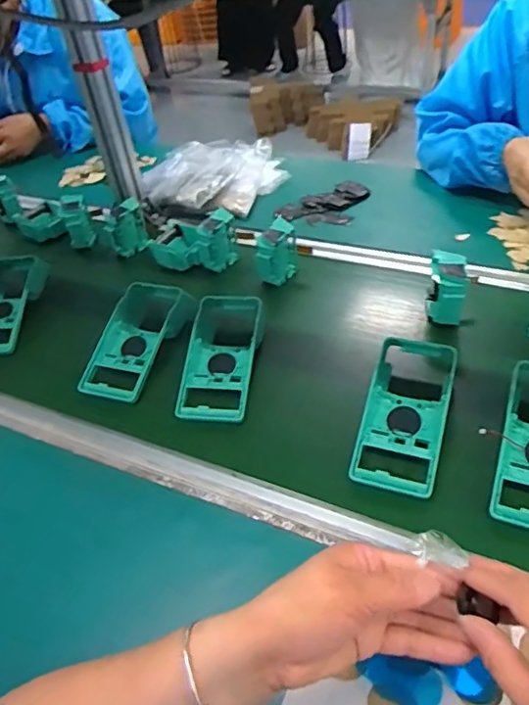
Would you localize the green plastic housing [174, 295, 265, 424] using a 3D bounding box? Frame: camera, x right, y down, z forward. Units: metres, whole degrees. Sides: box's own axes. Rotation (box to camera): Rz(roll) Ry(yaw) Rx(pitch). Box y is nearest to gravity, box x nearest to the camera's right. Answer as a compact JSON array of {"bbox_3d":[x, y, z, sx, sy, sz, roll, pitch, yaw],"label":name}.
[{"bbox_3d":[-0.052,0.002,0.677,0.089,0.056,0.187,2,44,7],"label":"green plastic housing"}]

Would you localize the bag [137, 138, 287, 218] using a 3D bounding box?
[{"bbox_3d":[-0.092,-0.324,0.999,0.272,0.081,0.199,-7,43,-3],"label":"bag"}]

